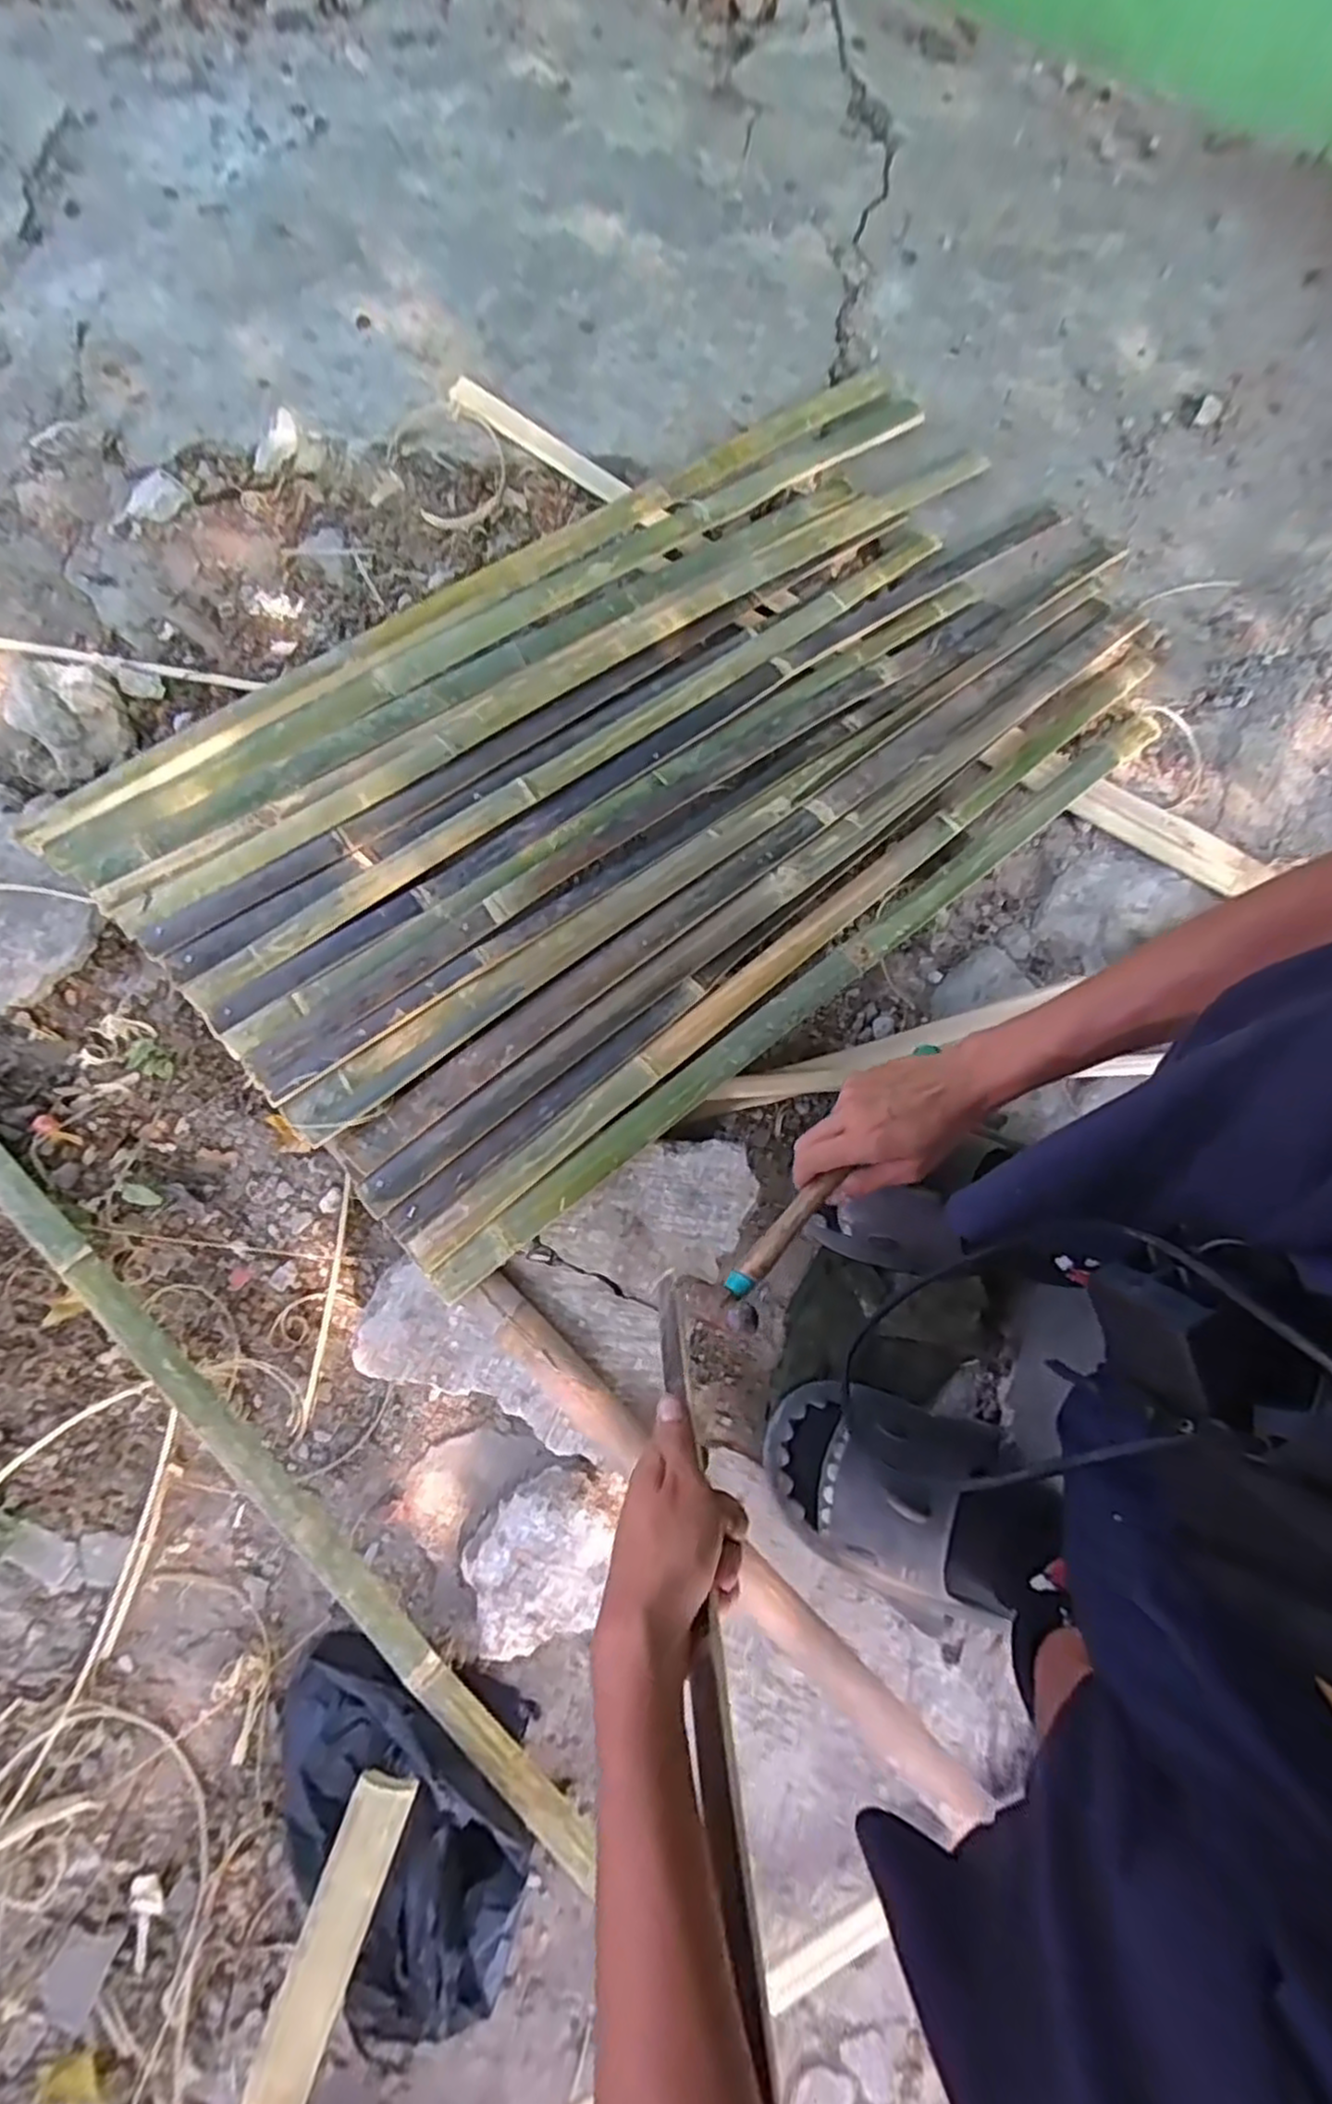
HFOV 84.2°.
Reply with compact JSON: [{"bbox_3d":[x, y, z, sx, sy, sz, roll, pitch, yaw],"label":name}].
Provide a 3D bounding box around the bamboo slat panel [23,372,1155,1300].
[{"bbox_3d":[0.021,-0.310,0.717,1.025,0.080,0.577,-38,77,-10],"label":"bamboo slat panel"}]

